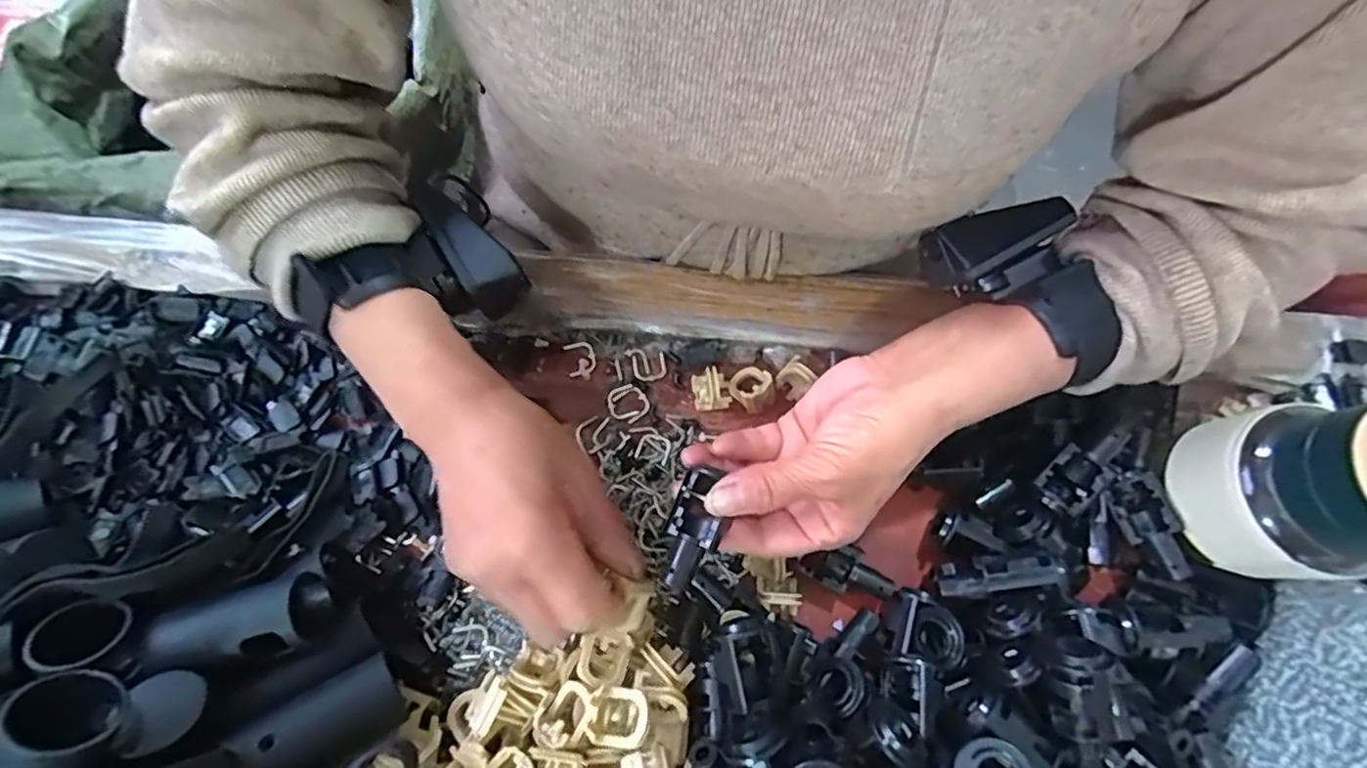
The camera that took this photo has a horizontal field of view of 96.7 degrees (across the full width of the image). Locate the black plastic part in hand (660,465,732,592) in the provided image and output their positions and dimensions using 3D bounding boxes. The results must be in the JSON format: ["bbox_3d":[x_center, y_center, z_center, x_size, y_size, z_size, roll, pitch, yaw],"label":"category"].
[{"bbox_3d":[0.005,0.065,0.271,0.022,0.017,0.050,12,65,2],"label":"black plastic part in hand"}]

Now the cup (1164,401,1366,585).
[{"bbox_3d":[0.276,0.044,0.255,0.064,0.100,0.064,1,72,-2],"label":"cup"}]

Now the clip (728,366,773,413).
[{"bbox_3d":[0.038,0.001,0.341,0.020,0.018,0.024,-40,77,-13],"label":"clip"}]

